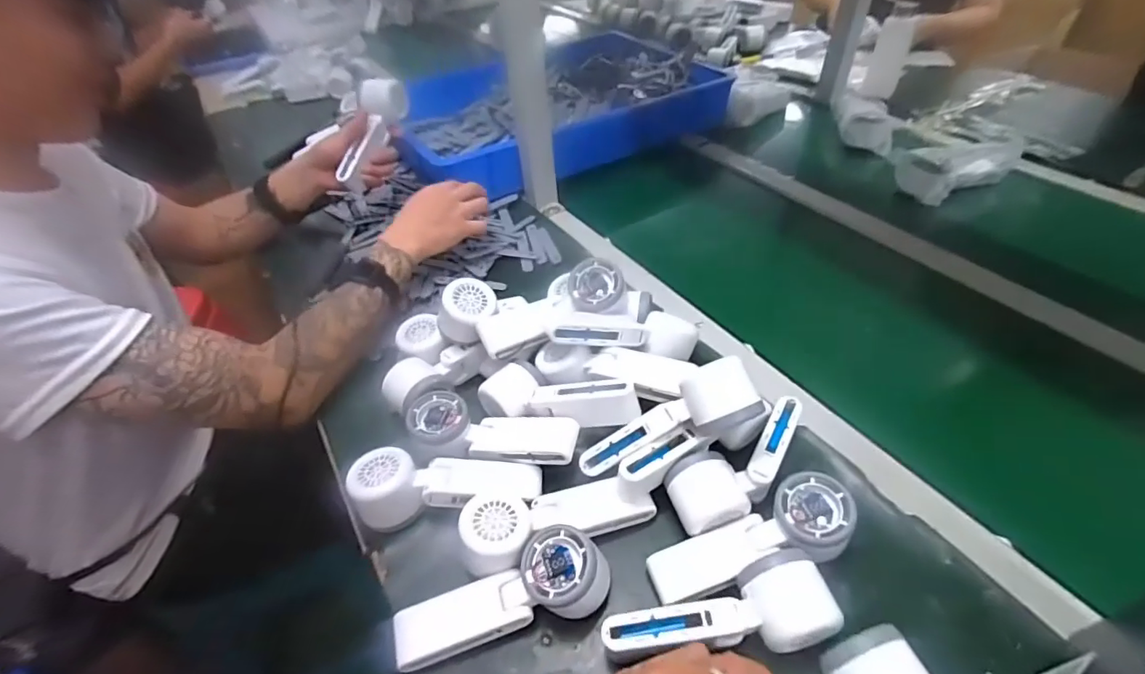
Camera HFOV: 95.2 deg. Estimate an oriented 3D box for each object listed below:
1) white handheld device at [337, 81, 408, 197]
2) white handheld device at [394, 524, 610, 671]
[{"bbox_3d":[-0.289,-0.301,0.749,0.050,0.058,0.160,10,72,15],"label":"white handheld device"},{"bbox_3d":[-0.053,0.198,0.400,0.166,0.056,0.059,-13,45,-9],"label":"white handheld device"}]

